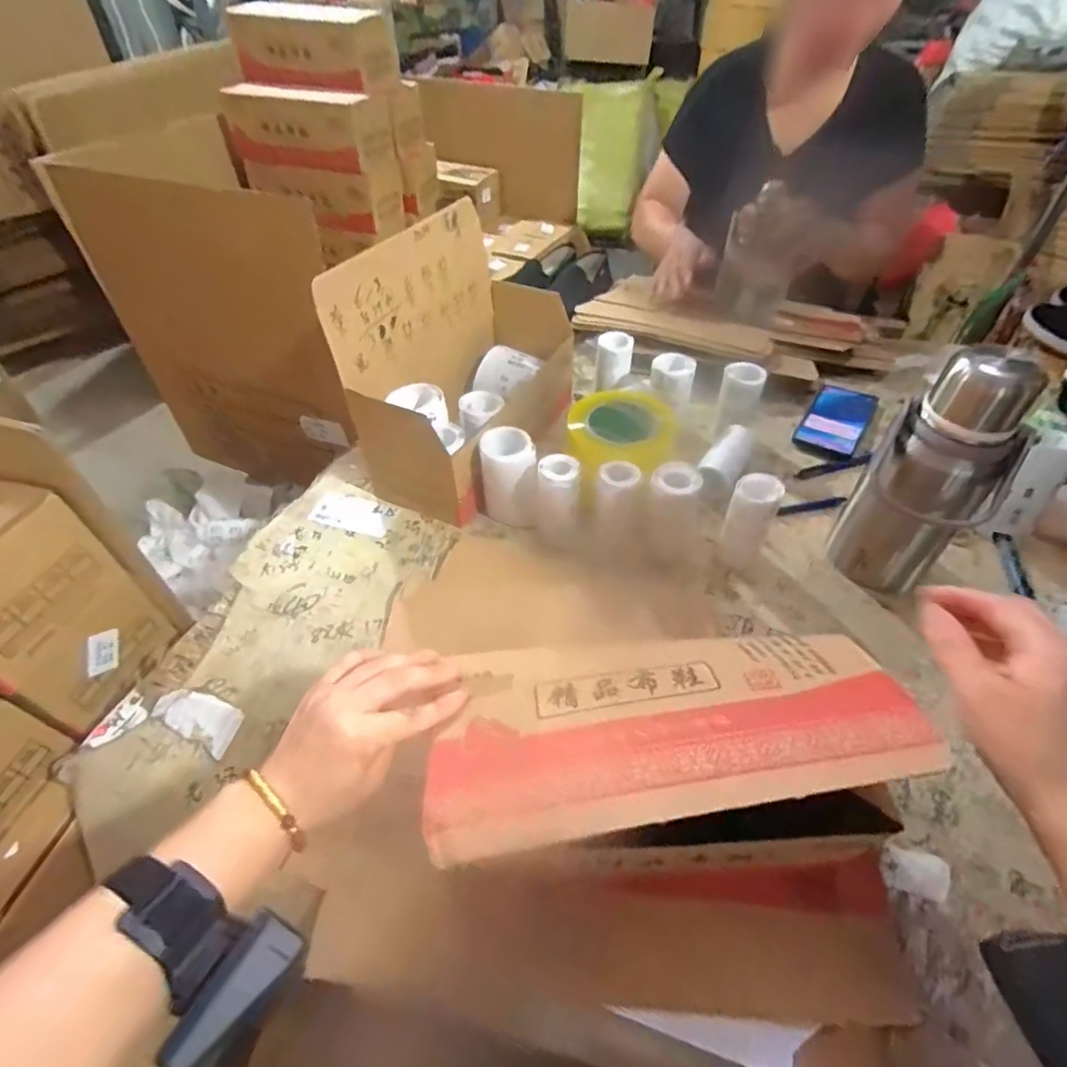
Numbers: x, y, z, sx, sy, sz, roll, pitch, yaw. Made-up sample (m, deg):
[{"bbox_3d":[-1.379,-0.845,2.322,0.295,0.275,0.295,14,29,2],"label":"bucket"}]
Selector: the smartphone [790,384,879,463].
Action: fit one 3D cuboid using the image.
[{"bbox_3d":[0.411,-0.157,0.767,0.076,0.011,0.171,19,47,28],"label":"smartphone"}]

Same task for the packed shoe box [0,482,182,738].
[{"bbox_3d":[-0.541,0.054,0.518,0.296,0.202,0.138,11,48,11],"label":"packed shoe box"}]

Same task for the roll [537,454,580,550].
[{"bbox_3d":[0.026,-0.035,0.609,0.047,0.087,0.045,2,47,3],"label":"roll"}]

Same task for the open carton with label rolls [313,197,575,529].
[{"bbox_3d":[-0.076,-0.224,0.682,0.163,0.222,0.339,21,51,20],"label":"open carton with label rolls"}]

